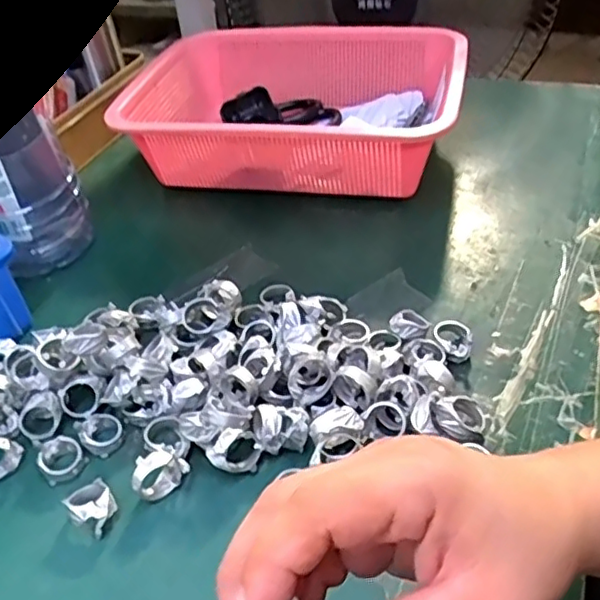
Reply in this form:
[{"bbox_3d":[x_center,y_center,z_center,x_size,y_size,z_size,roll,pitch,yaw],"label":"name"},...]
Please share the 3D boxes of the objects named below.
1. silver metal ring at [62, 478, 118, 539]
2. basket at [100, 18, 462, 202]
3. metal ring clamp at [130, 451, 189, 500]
[{"bbox_3d":[-0.113,0.113,0.340,0.023,0.017,0.028,-29,47,-22],"label":"silver metal ring"},{"bbox_3d":[0.000,-0.180,0.595,0.289,0.088,0.204,6,44,14],"label":"basket"},{"bbox_3d":[-0.078,0.097,0.349,0.031,0.022,0.017,-24,45,-17],"label":"metal ring clamp"}]

